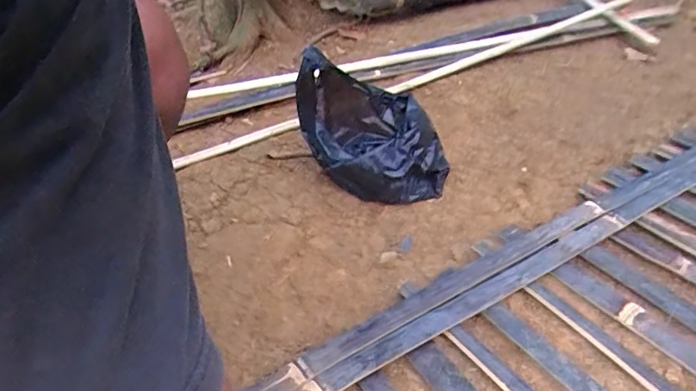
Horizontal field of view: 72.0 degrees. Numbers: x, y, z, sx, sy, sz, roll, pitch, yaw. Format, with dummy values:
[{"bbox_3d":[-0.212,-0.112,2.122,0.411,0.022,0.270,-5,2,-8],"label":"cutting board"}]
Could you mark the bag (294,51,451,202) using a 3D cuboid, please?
[{"bbox_3d":[0.035,-0.106,0.702,0.200,0.179,0.180,-6,38,0],"label":"bag"}]

